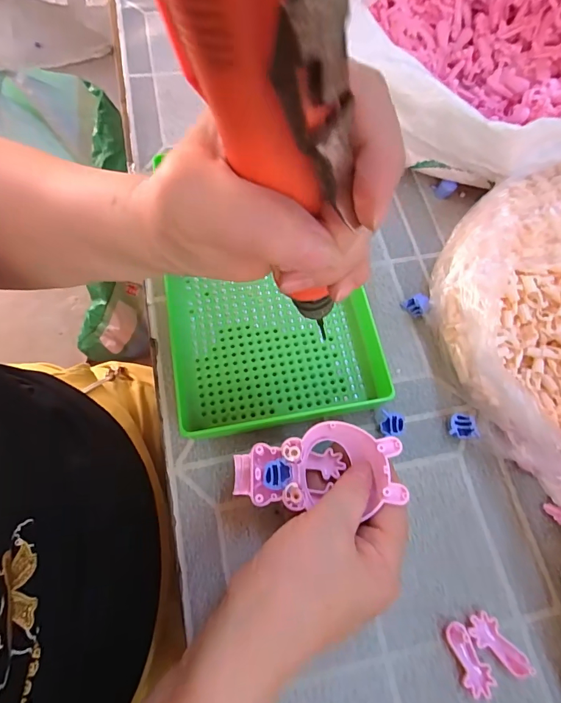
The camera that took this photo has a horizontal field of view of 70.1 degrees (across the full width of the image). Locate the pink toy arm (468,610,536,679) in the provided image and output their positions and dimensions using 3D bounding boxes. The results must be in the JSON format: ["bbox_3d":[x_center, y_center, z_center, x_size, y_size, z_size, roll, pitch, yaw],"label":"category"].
[{"bbox_3d":[0.136,0.182,0.247,0.018,0.010,0.039,-42,75,-16],"label":"pink toy arm"}]

